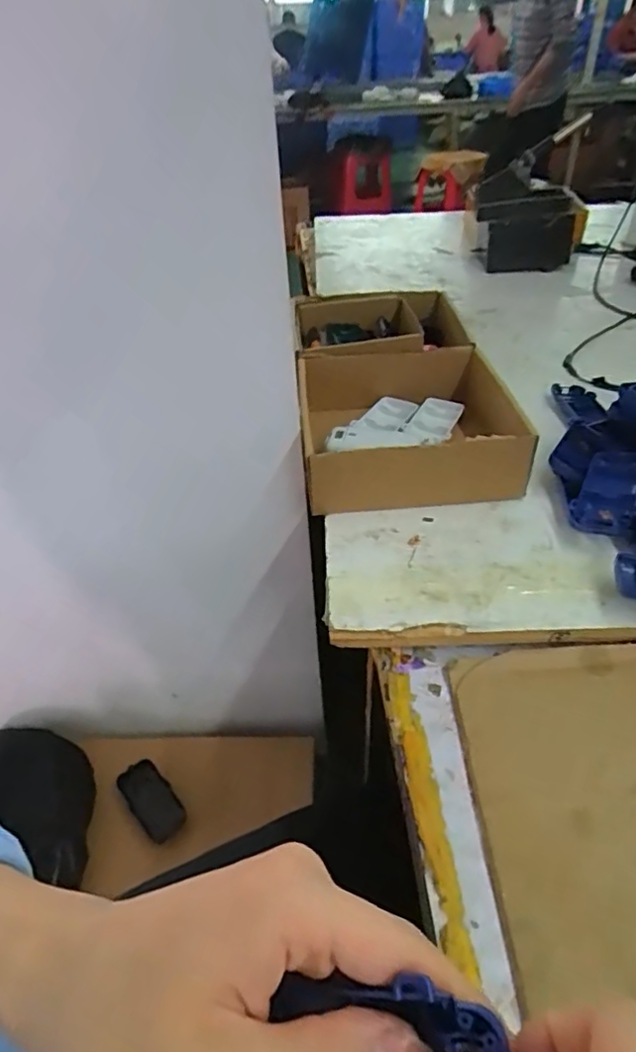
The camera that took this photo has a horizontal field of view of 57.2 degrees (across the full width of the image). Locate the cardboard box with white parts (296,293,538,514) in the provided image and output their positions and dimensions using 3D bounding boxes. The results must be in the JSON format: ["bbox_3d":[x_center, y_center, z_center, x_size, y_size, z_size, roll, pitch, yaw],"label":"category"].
[{"bbox_3d":[0.079,-0.161,0.663,0.202,0.078,0.372,-5,41,-2],"label":"cardboard box with white parts"}]

